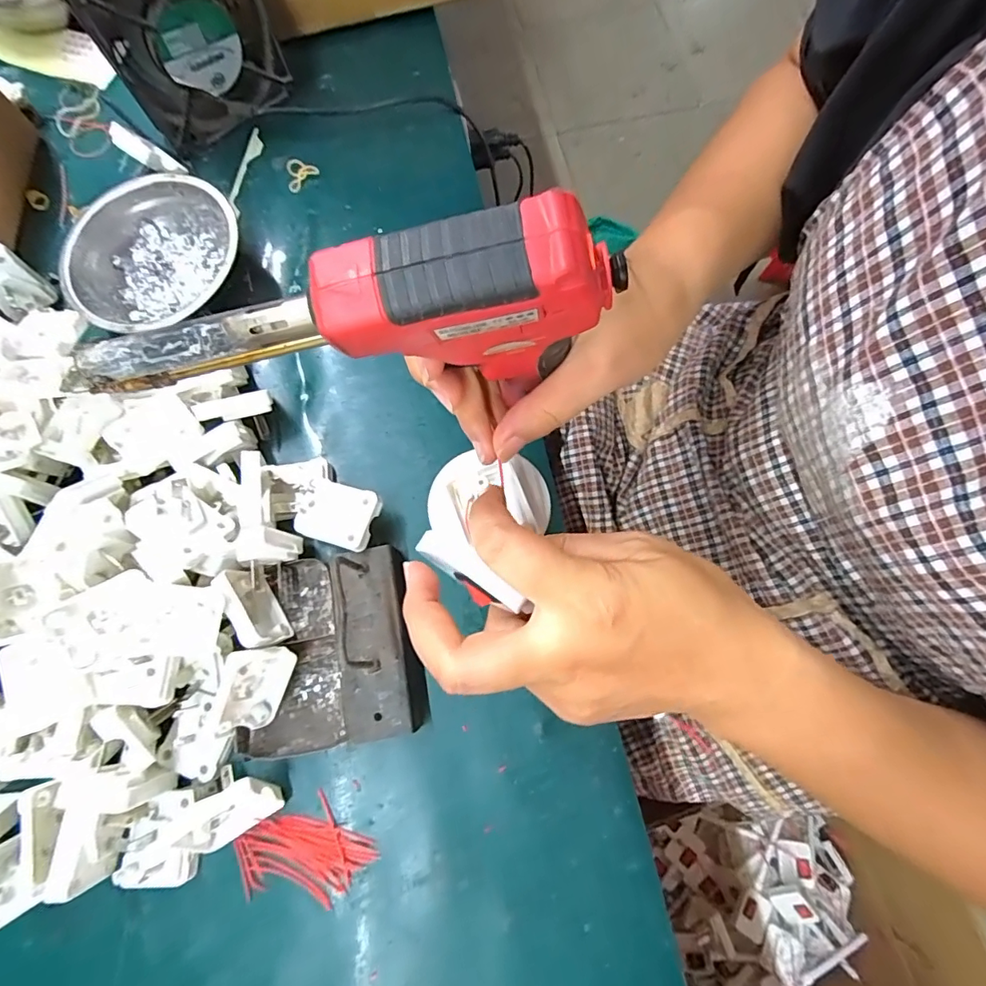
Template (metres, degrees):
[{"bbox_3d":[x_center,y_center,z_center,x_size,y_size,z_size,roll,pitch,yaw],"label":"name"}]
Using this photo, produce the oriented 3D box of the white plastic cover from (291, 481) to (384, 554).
[{"bbox_3d":[-0.097,0.013,0.317,0.046,0.009,0.038,16,76,6],"label":"white plastic cover"}]

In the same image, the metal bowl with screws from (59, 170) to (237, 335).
[{"bbox_3d":[-0.246,-0.169,0.375,0.123,0.038,0.125,-12,75,-3],"label":"metal bowl with screws"}]

